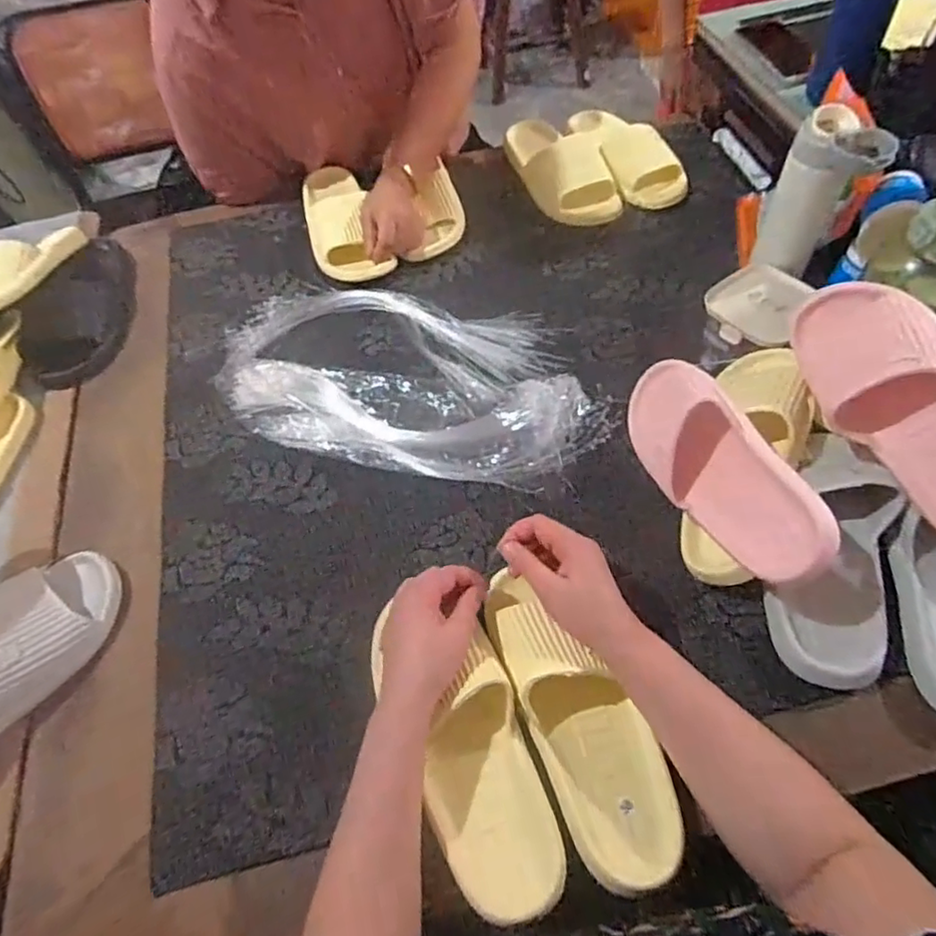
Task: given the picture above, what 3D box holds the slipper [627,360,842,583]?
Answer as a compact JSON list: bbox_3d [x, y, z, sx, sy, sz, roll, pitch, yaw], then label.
[{"bbox_3d":[0.229,-0.006,0.573,0.076,0.115,0.257,3,46,-39],"label":"slipper"}]

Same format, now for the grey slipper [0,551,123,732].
[{"bbox_3d":[-0.445,0.186,0.568,0.107,0.066,0.271,32,65,21],"label":"grey slipper"}]

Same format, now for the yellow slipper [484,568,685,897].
[{"bbox_3d":[0.087,0.202,0.514,0.086,0.066,0.246,-24,66,-12],"label":"yellow slipper"}]

